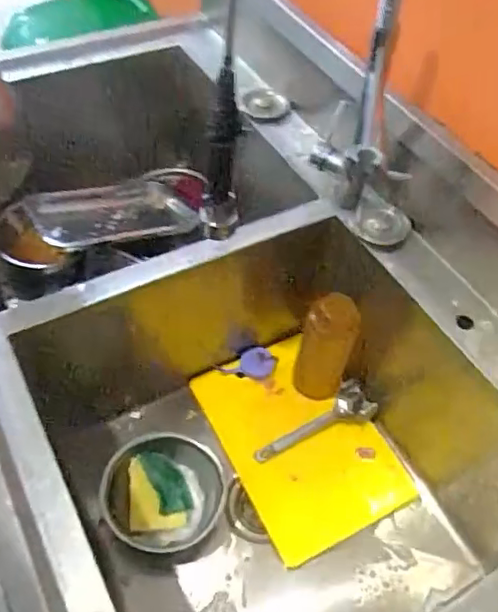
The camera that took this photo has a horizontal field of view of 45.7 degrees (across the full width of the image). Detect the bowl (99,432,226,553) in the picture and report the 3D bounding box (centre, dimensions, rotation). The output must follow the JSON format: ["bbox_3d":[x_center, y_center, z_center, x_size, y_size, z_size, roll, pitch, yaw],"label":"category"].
[{"bbox_3d":[-0.129,0.284,0.895,0.175,0.063,0.174,2,52,-3],"label":"bowl"}]

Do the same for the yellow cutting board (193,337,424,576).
[{"bbox_3d":[0.084,0.222,0.992,0.235,0.018,0.341,-26,61,-11],"label":"yellow cutting board"}]

